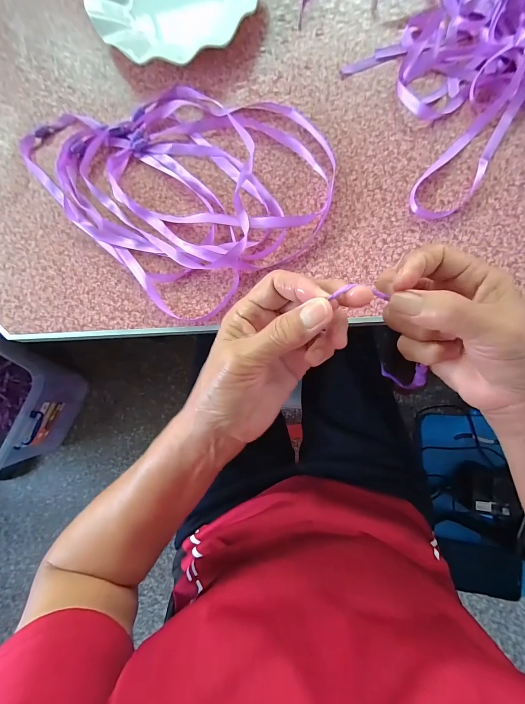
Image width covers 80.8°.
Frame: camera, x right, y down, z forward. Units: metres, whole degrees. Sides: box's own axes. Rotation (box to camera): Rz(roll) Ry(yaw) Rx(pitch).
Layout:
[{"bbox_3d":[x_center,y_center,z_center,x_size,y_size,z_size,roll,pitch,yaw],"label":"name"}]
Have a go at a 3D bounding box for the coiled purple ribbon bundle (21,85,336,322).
[{"bbox_3d":[-0.084,-0.192,0.314,0.287,0.020,0.231,44,89,8],"label":"coiled purple ribbon bundle"}]

